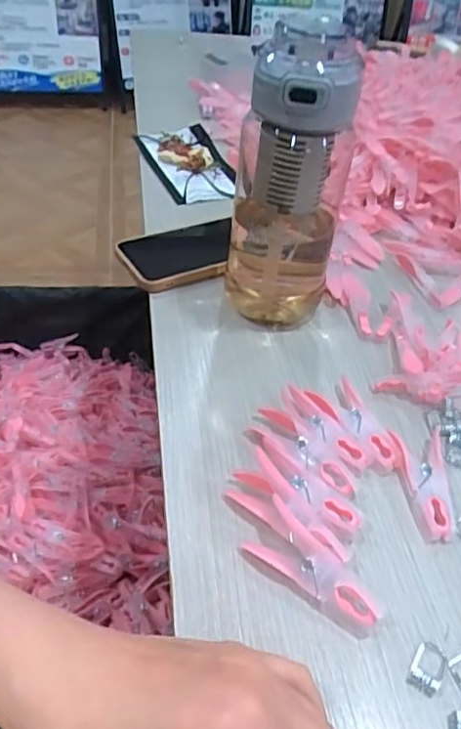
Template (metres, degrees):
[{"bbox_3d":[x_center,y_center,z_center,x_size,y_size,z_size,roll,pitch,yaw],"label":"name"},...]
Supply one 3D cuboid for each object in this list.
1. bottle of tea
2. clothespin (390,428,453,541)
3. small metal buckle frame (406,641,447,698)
[{"bbox_3d":[0.044,-0.125,0.426,0.082,0.210,0.068,6,43,-1],"label":"bottle of tea"},{"bbox_3d":[0.120,0.074,0.361,0.030,0.011,0.073,3,43,-4],"label":"clothespin"},{"bbox_3d":[0.098,0.149,0.286,0.015,0.004,0.024,25,45,19],"label":"small metal buckle frame"}]

